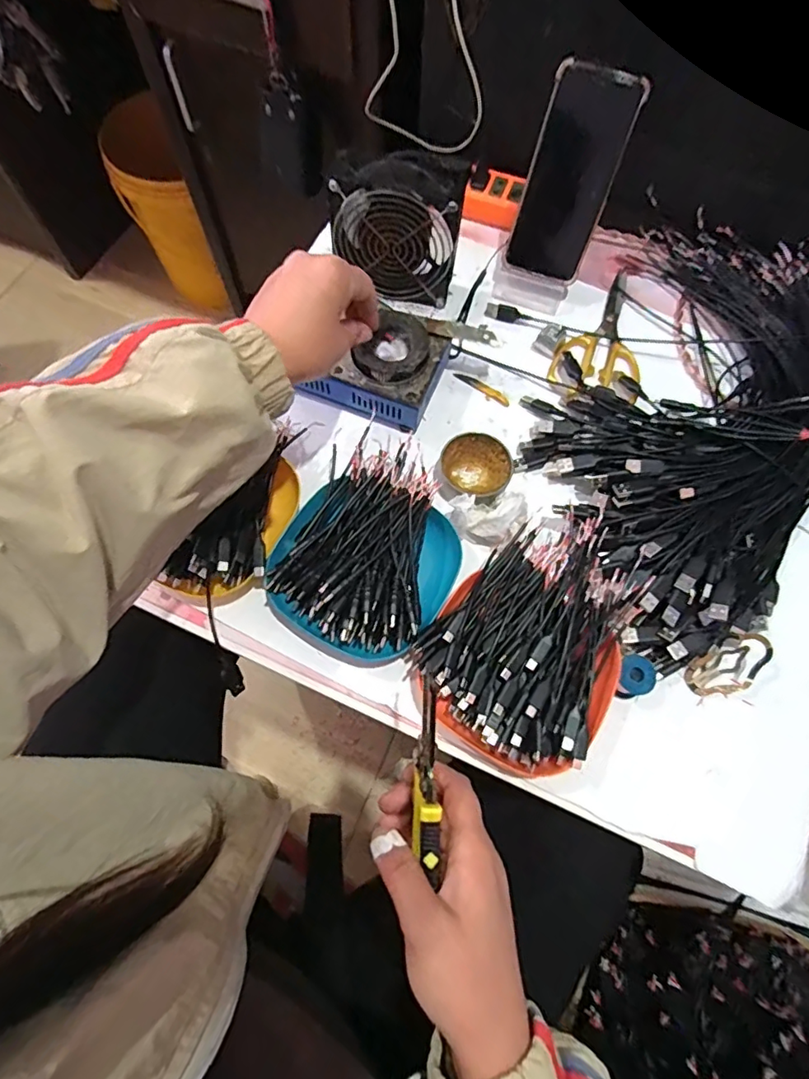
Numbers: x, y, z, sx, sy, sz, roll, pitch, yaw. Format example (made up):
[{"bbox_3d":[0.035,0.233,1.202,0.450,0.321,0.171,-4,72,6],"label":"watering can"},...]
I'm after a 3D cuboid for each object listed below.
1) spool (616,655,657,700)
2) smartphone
[{"bbox_3d":[0.177,0.107,0.418,0.026,0.024,0.030,21,70,6],"label":"spool"},{"bbox_3d":[0.156,-0.338,0.513,0.077,0.168,0.013,21,39,6],"label":"smartphone"}]

